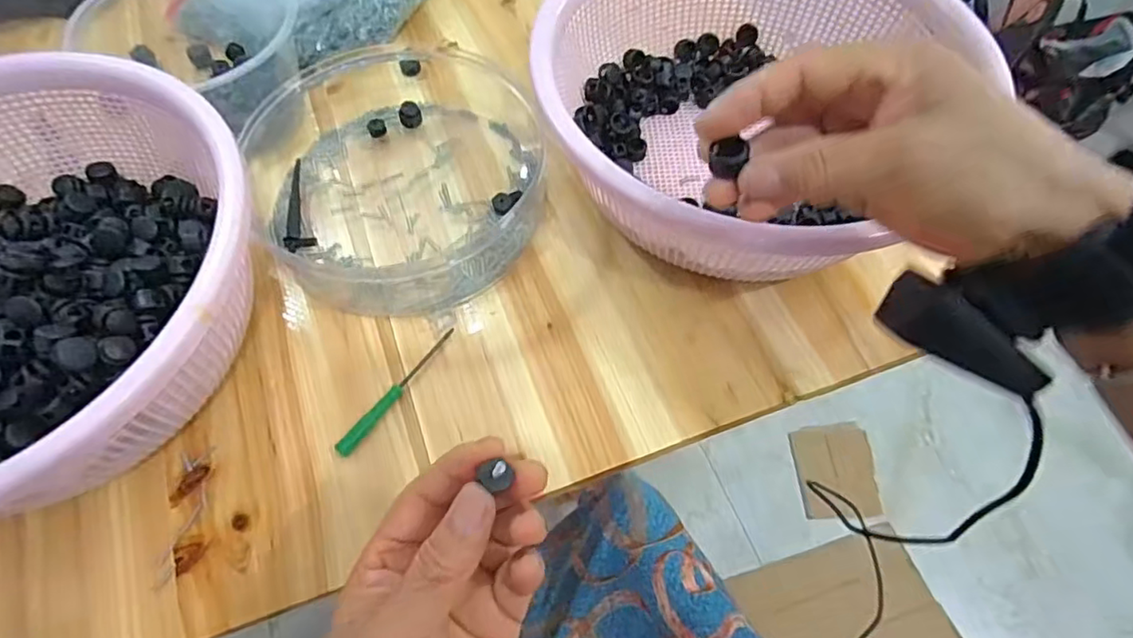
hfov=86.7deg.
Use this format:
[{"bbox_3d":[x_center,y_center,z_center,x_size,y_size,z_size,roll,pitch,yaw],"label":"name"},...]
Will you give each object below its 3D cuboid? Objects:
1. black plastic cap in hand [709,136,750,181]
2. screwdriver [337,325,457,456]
[{"bbox_3d":[0.066,-0.066,0.247,0.014,0.009,0.013,-32,65,-16],"label":"black plastic cap in hand"},{"bbox_3d":[-0.102,0.043,0.366,0.008,0.006,0.098,32,66,17],"label":"screwdriver"}]

